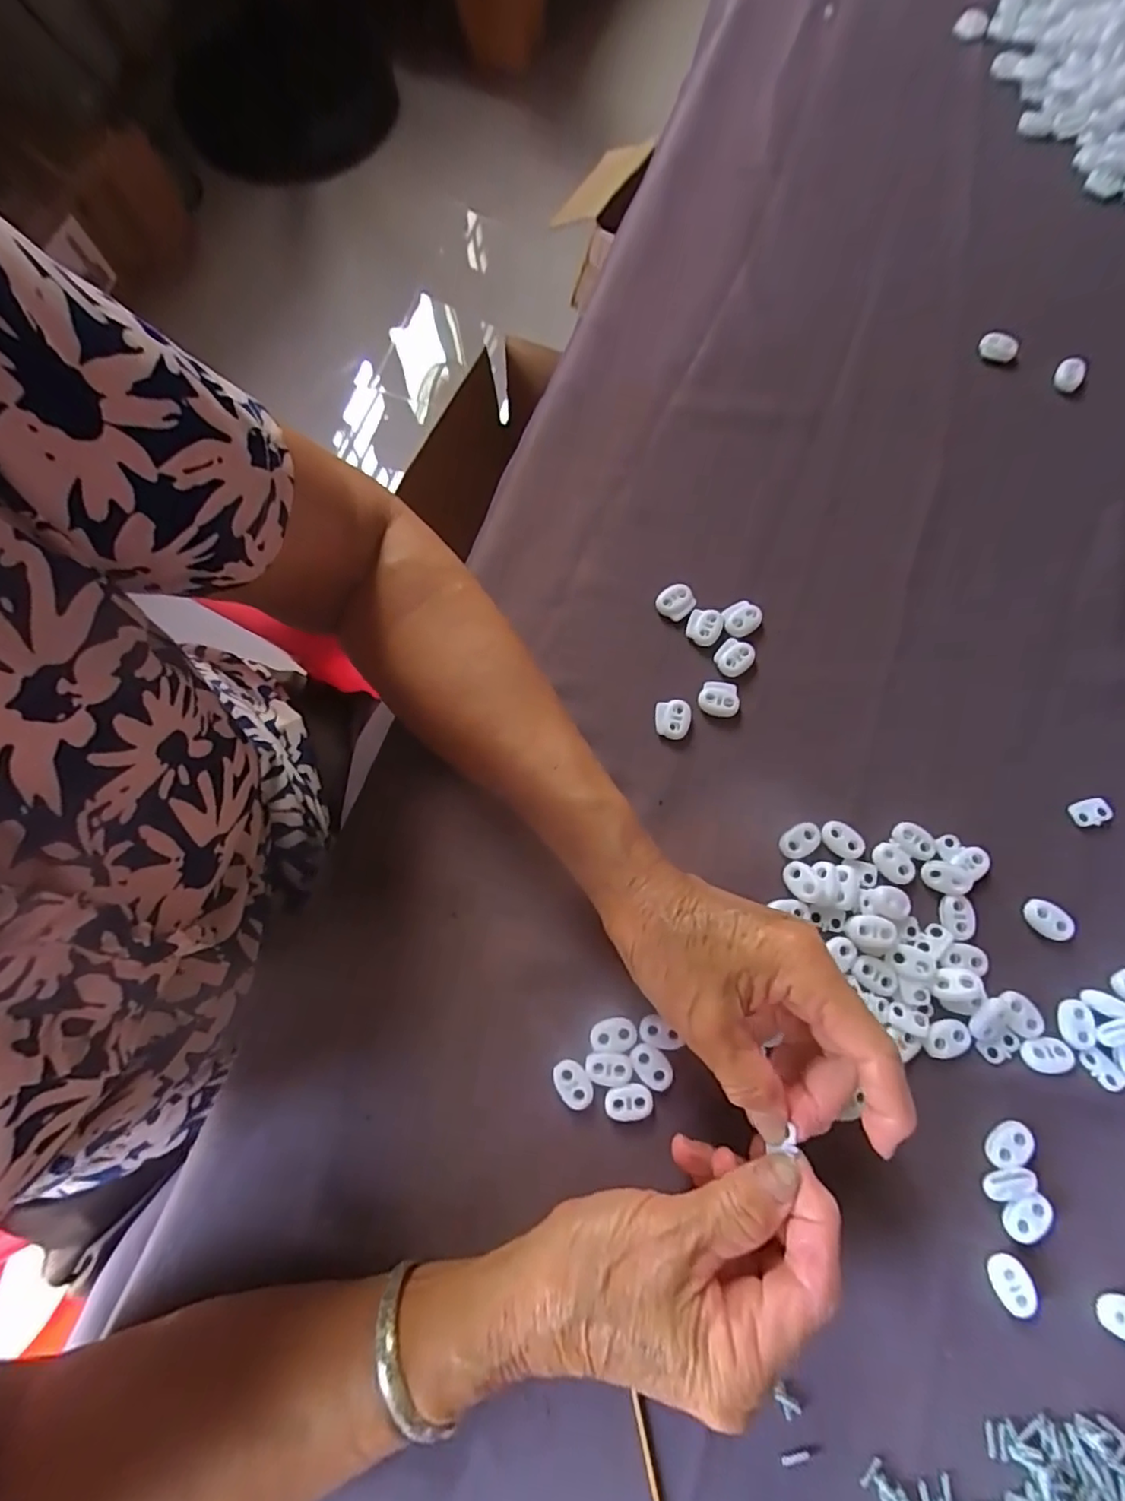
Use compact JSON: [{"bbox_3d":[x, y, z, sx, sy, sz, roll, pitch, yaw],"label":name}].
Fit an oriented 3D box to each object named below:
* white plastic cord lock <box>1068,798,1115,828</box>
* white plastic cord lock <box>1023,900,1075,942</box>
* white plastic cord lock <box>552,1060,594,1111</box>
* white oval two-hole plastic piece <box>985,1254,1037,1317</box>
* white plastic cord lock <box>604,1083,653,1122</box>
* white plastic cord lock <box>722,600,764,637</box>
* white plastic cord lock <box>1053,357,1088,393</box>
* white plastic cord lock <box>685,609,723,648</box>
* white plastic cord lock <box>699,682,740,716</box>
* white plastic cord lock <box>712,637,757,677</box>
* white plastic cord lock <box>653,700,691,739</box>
[{"bbox_3d":[0.279,0.033,0.319,0.019,0.004,0.014,-17,76,-3],"label":"white plastic cord lock"},{"bbox_3d":[0.246,0.085,0.303,0.024,0.004,0.014,41,80,10],"label":"white plastic cord lock"},{"bbox_3d":[0.005,0.160,0.288,0.016,0.004,0.023,-36,78,-8],"label":"white plastic cord lock"},{"bbox_3d":[0.198,0.235,0.265,0.016,0.005,0.023,-21,76,-4],"label":"white oval two-hole plastic piece"},{"bbox_3d":[0.032,0.167,0.284,0.022,0.004,0.015,-10,76,-2],"label":"white plastic cord lock"},{"bbox_3d":[0.104,-0.077,0.347,0.022,0.004,0.020,-38,78,-8],"label":"white plastic cord lock"},{"bbox_3d":[0.326,-0.242,0.385,0.018,0.006,0.019,42,80,11],"label":"white plastic cord lock"},{"bbox_3d":[0.082,-0.072,0.348,0.020,0.004,0.021,18,77,6],"label":"white plastic cord lock"},{"bbox_3d":[0.088,-0.029,0.337,0.022,0.004,0.020,4,76,2],"label":"white plastic cord lock"},{"bbox_3d":[0.098,-0.053,0.342,0.020,0.004,0.021,35,79,9],"label":"white plastic cord lock"},{"bbox_3d":[0.061,-0.017,0.336,0.020,0.004,0.021,11,76,4],"label":"white plastic cord lock"}]

